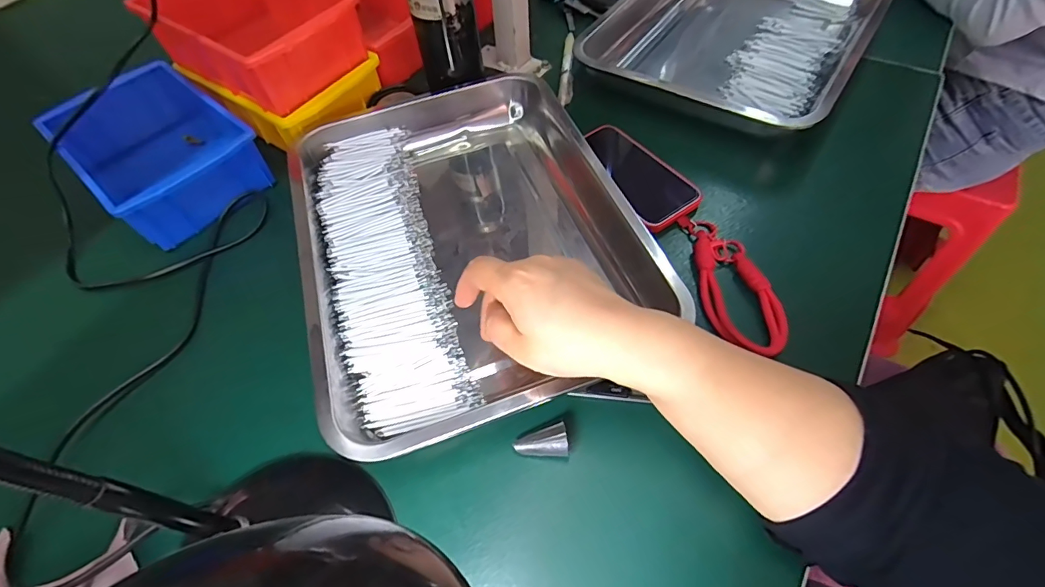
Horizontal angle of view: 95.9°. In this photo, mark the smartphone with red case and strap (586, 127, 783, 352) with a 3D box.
[{"bbox_3d":[0.140,-0.066,0.417,0.064,0.031,0.275,-17,58,-8],"label":"smartphone with red case and strap"}]

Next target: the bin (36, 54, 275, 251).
[{"bbox_3d":[-0.364,-0.145,0.476,0.202,0.067,0.128,36,65,23],"label":"bin"}]

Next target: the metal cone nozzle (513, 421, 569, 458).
[{"bbox_3d":[0.012,0.101,0.313,0.034,0.021,0.020,-9,57,-3],"label":"metal cone nozzle"}]

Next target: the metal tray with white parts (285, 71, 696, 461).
[{"bbox_3d":[-0.057,-0.066,0.416,0.258,0.061,0.365,-19,60,-8],"label":"metal tray with white parts"}]

